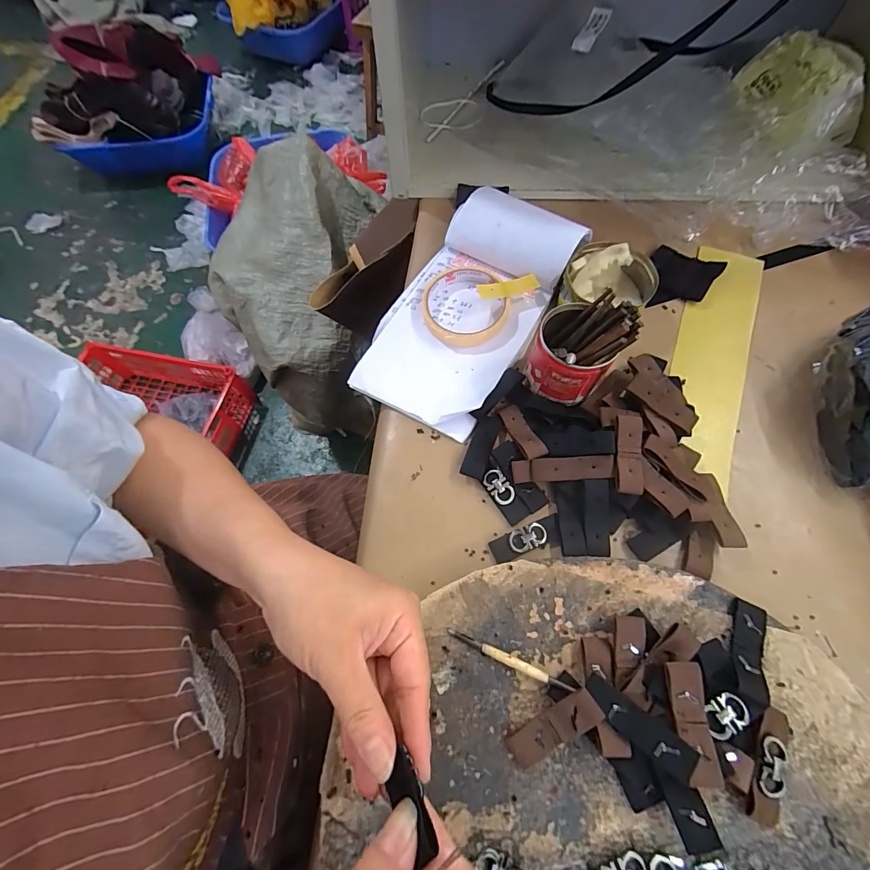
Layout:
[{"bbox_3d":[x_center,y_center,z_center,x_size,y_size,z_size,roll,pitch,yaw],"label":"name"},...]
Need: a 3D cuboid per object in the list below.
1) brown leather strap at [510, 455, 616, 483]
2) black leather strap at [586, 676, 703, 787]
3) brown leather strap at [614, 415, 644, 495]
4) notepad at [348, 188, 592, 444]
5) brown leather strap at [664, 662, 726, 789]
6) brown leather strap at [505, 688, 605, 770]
[{"bbox_3d":[0.103,0.028,0.313,0.078,0.006,0.018,-5,66,14],"label":"brown leather strap"},{"bbox_3d":[0.121,0.174,0.230,0.065,0.005,0.019,32,69,25],"label":"black leather strap"},{"bbox_3d":[0.153,0.016,0.307,0.021,0.012,0.063,6,67,3],"label":"brown leather strap"},{"bbox_3d":[0.030,-0.130,0.374,0.134,0.049,0.246,30,71,12],"label":"notepad"},{"bbox_3d":[0.154,0.171,0.231,0.021,0.009,0.061,-1,67,0],"label":"brown leather strap"},{"bbox_3d":[0.074,0.183,0.239,0.061,0.007,0.020,-39,71,9],"label":"brown leather strap"}]

